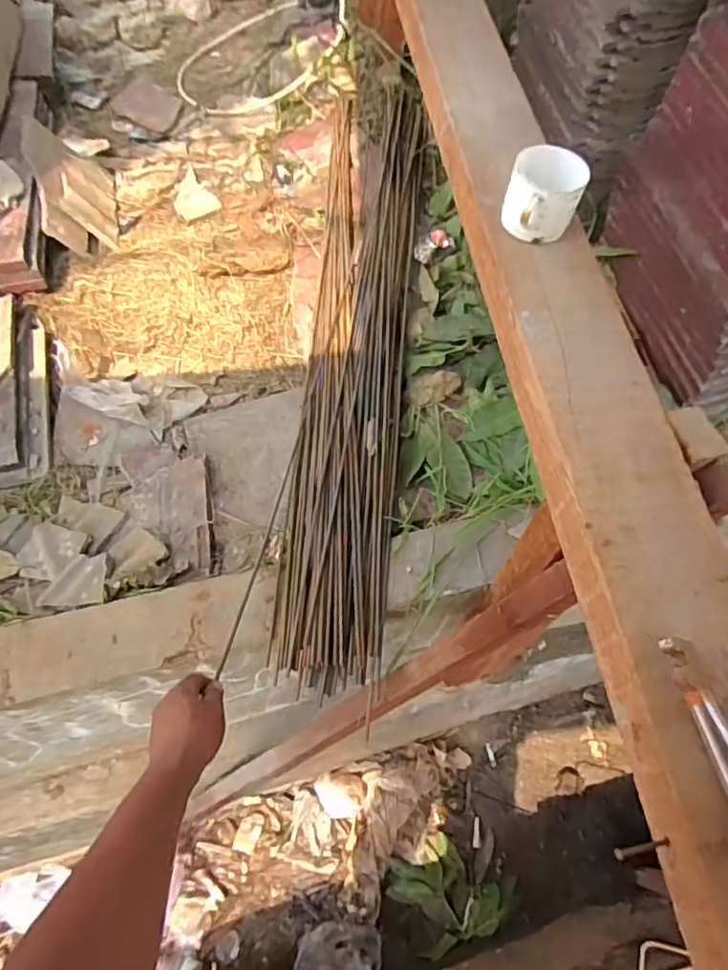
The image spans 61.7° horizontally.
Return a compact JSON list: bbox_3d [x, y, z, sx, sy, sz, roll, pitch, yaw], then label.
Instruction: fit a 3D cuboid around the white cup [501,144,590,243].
[{"bbox_3d":[0.196,-0.314,0.667,0.077,0.074,0.073,1,60,-2],"label":"white cup"}]

